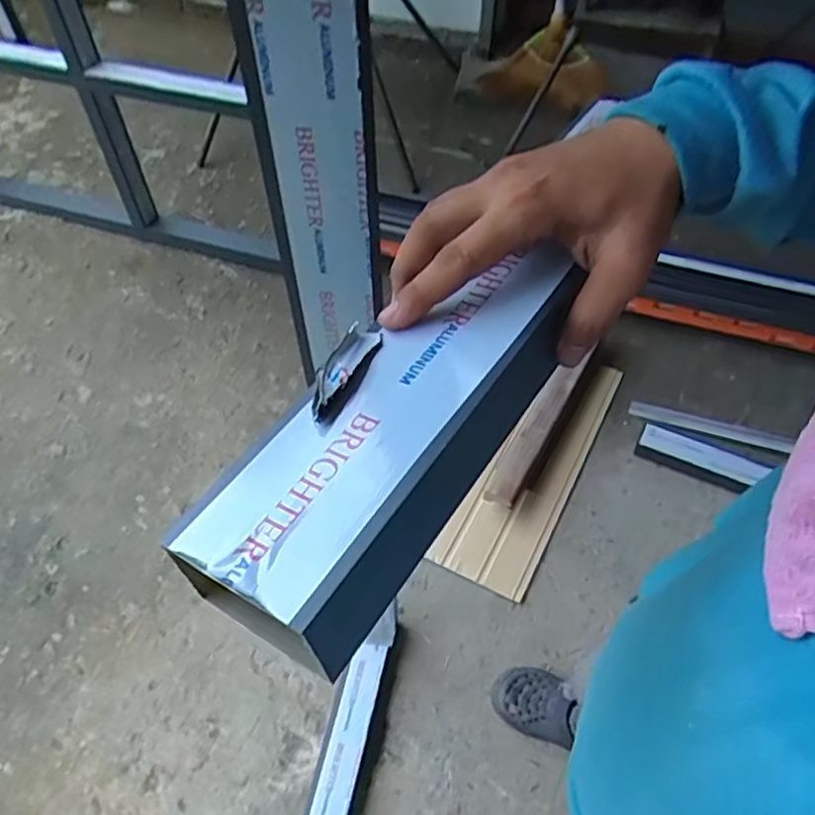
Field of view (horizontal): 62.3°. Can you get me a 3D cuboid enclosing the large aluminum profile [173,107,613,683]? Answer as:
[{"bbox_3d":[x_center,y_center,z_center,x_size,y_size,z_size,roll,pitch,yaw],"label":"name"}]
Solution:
[{"bbox_3d":[-0.002,0.009,0.307,0.084,0.052,0.217,31,57,21],"label":"large aluminum profile"}]

